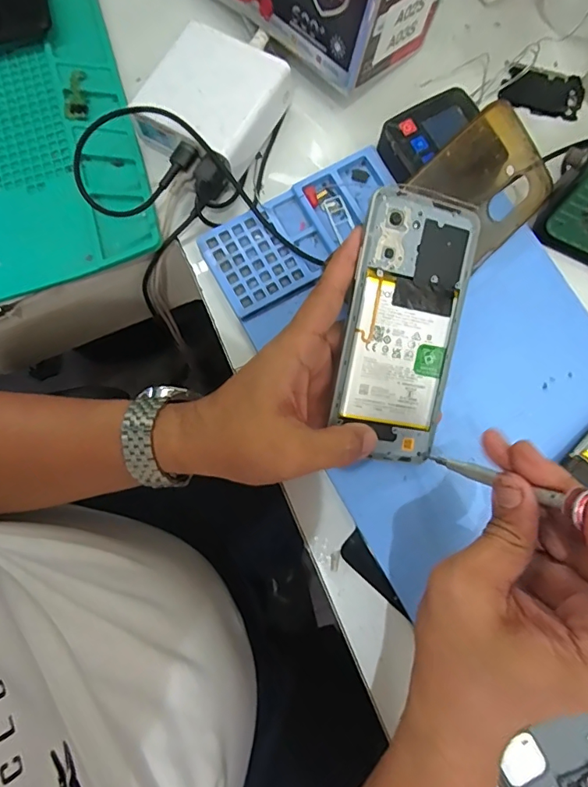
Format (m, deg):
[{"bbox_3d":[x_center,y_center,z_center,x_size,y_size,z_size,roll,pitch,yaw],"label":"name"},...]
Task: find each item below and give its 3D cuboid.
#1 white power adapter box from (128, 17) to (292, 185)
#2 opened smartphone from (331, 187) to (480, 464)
[{"bbox_3d":[-0.060,-0.213,0.359,0.085,0.045,0.087,28,81,5],"label":"white power adapter box"},{"bbox_3d":[0.068,-0.039,0.304,0.075,0.004,0.160,9,95,-18],"label":"opened smartphone"}]

